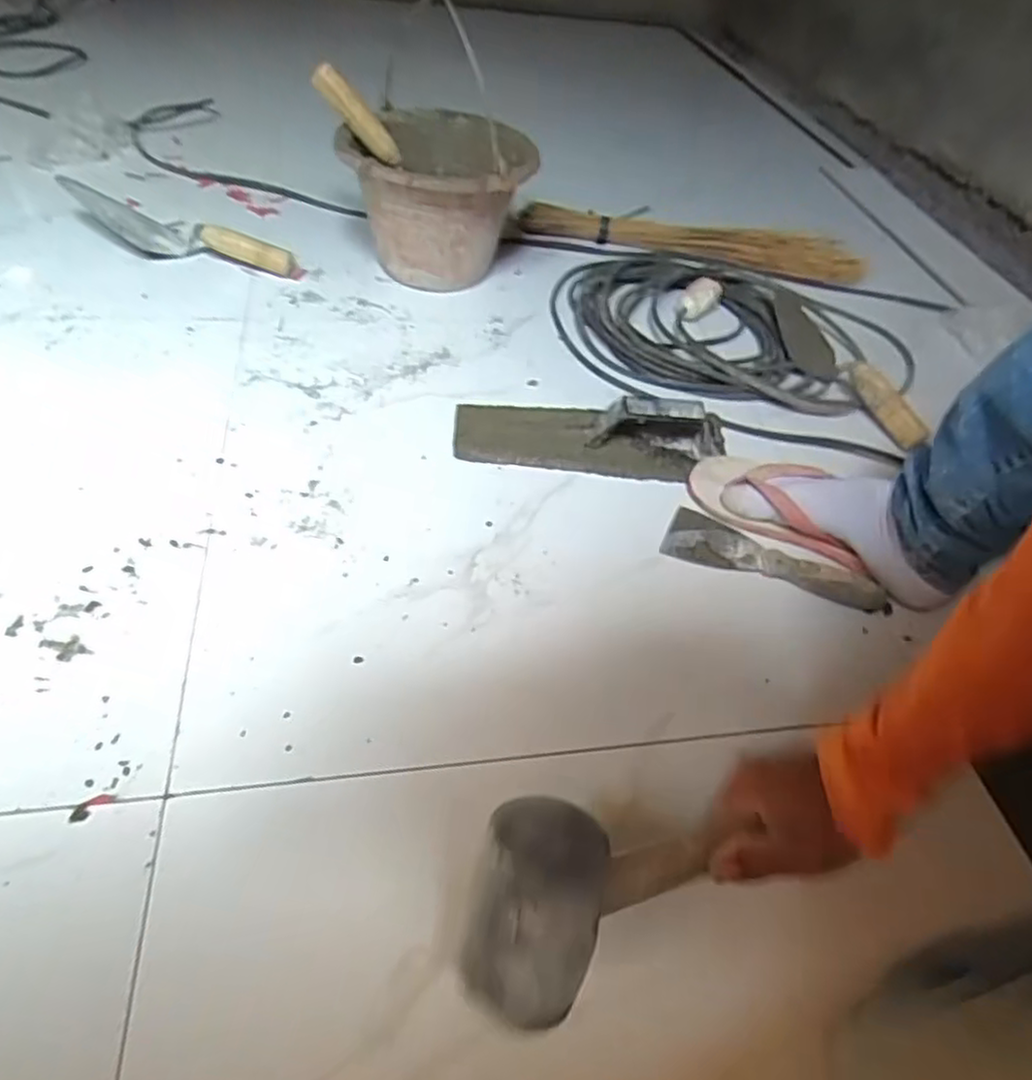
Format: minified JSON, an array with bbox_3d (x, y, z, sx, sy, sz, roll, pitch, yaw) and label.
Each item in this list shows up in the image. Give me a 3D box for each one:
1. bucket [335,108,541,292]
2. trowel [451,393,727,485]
[{"bbox_3d":[-0.101,-0.435,0.921,0.217,0.170,0.226,4,47,-4],"label":"bucket"},{"bbox_3d":[0.087,-0.123,0.743,0.299,0.052,0.114,3,47,-5],"label":"trowel"}]

